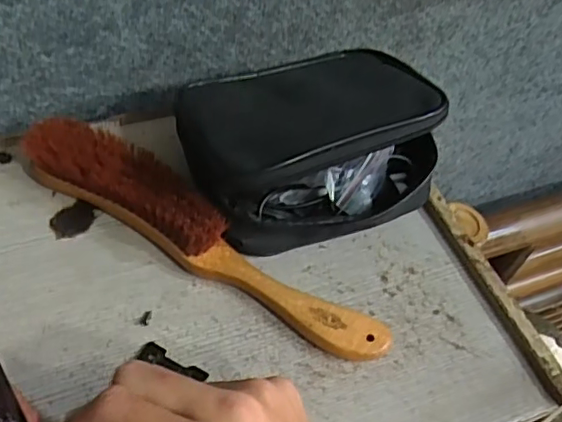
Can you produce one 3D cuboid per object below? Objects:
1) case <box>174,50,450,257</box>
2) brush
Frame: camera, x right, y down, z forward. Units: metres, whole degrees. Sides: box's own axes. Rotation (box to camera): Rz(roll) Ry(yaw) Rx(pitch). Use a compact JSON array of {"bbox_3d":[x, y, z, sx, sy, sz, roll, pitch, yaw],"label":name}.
[{"bbox_3d":[0.020,-0.050,0.390,0.156,0.080,0.132,-17,56,-19],"label":"case"},{"bbox_3d":[-0.050,0.012,0.370,0.265,0.040,0.044,27,54,15],"label":"brush"}]

